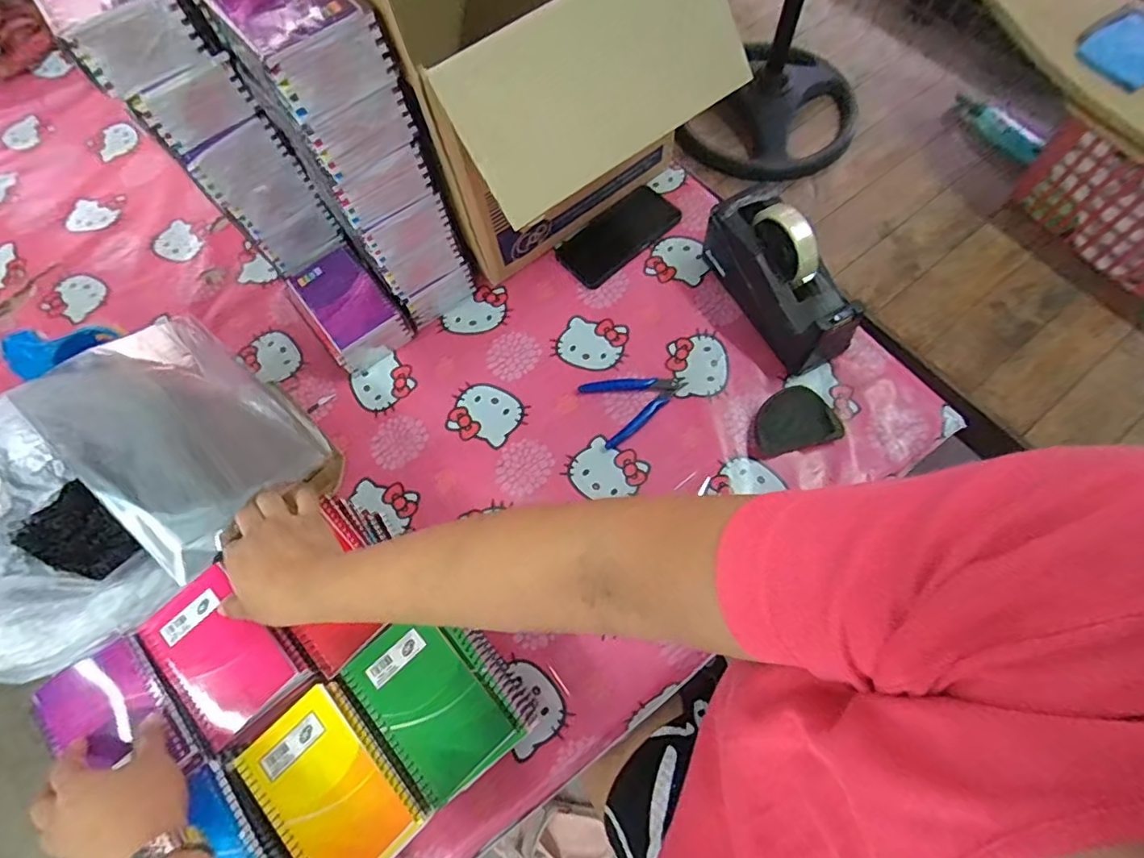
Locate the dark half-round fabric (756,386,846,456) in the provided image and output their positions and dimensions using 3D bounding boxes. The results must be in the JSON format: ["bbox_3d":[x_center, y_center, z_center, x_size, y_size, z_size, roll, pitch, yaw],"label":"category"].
[{"bbox_3d":[0.248,-0.010,0.622,0.086,0.023,0.065,-13,68,-3],"label":"dark half-round fabric"}]

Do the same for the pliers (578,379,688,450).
[{"bbox_3d":[0.079,-0.034,0.662,0.114,0.006,0.085,-20,68,-5],"label":"pliers"}]

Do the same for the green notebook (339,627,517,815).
[{"bbox_3d":[-0.119,0.223,0.460,0.082,0.010,0.133,-39,72,-13],"label":"green notebook"}]

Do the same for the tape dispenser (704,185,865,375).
[{"bbox_3d":[0.235,-0.174,0.630,0.077,0.112,0.206,-25,69,-8],"label":"tape dispenser"}]

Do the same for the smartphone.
[{"bbox_3d":[0.060,-0.259,0.743,0.162,0.015,0.081,-40,72,-13],"label":"smartphone"}]

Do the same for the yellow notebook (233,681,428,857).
[{"bbox_3d":[-0.189,0.280,0.437,0.089,0.010,0.136,-42,72,-13],"label":"yellow notebook"}]

